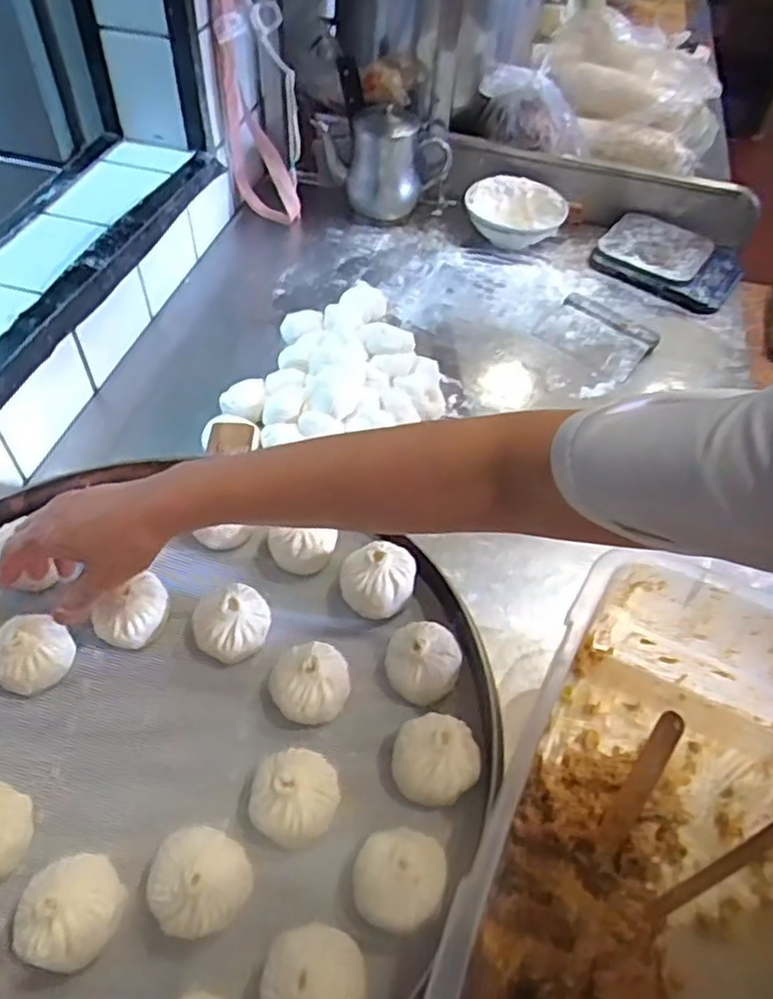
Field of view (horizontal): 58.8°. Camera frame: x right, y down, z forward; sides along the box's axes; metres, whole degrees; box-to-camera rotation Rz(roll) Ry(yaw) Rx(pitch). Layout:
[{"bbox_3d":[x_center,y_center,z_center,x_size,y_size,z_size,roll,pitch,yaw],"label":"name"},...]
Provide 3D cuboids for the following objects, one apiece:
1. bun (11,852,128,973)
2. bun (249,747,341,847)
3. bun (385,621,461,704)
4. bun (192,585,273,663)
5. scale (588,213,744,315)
[{"bbox_3d":[-0.194,0.253,0.420,0.057,0.053,0.059,2,51,-2],"label":"bun"},{"bbox_3d":[-0.063,0.206,0.473,0.057,0.053,0.057,2,51,-2],"label":"bun"},{"bbox_3d":[0.029,0.124,0.536,0.056,0.034,0.055,2,51,-2],"label":"bun"},{"bbox_3d":[-0.123,0.102,0.548,0.060,0.053,0.052,-14,53,-15],"label":"bun"},{"bbox_3d":[0.438,-0.371,1.054,0.206,0.032,0.168,31,55,20],"label":"scale"}]

